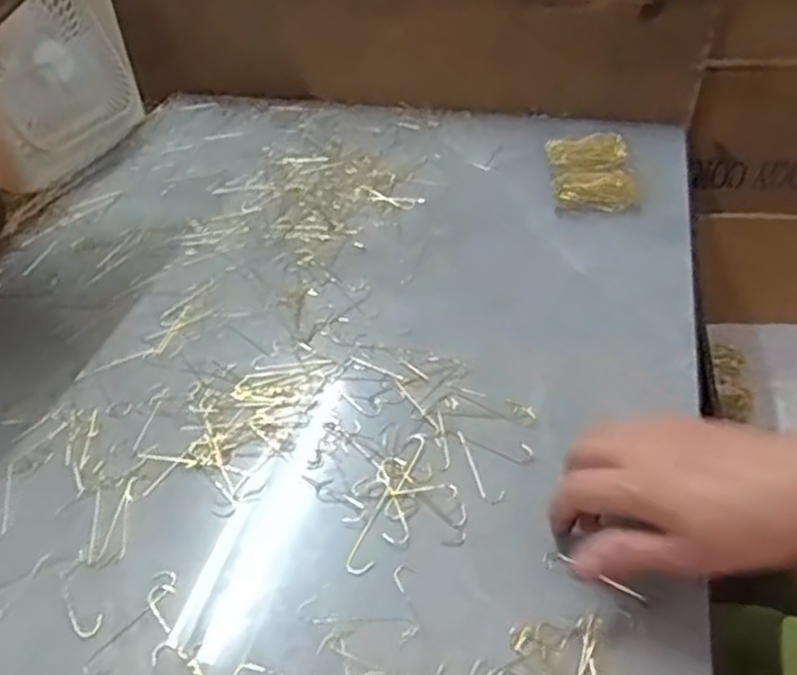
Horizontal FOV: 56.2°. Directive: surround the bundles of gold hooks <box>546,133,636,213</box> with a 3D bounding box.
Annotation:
[{"bbox_3d":[0.182,-0.158,0.712,0.071,0.021,0.118,2,40,7],"label":"bundles of gold hooks"}]

